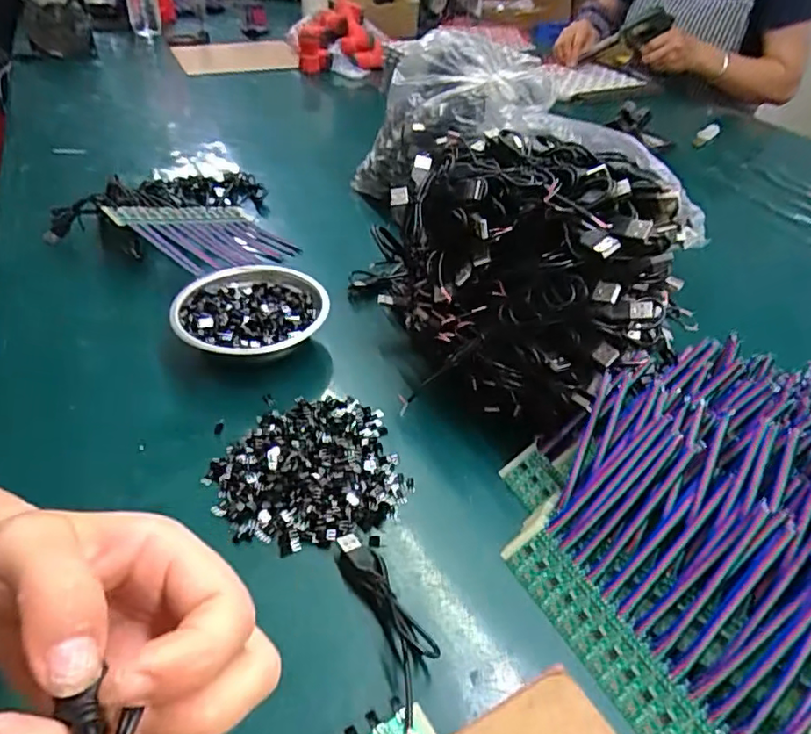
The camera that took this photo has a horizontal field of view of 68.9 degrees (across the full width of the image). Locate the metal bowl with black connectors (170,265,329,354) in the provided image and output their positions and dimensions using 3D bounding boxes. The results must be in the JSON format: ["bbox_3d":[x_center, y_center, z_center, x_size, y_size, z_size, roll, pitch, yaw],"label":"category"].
[{"bbox_3d":[-0.131,-0.042,0.513,0.122,0.038,0.123,2,40,-2],"label":"metal bowl with black connectors"}]

